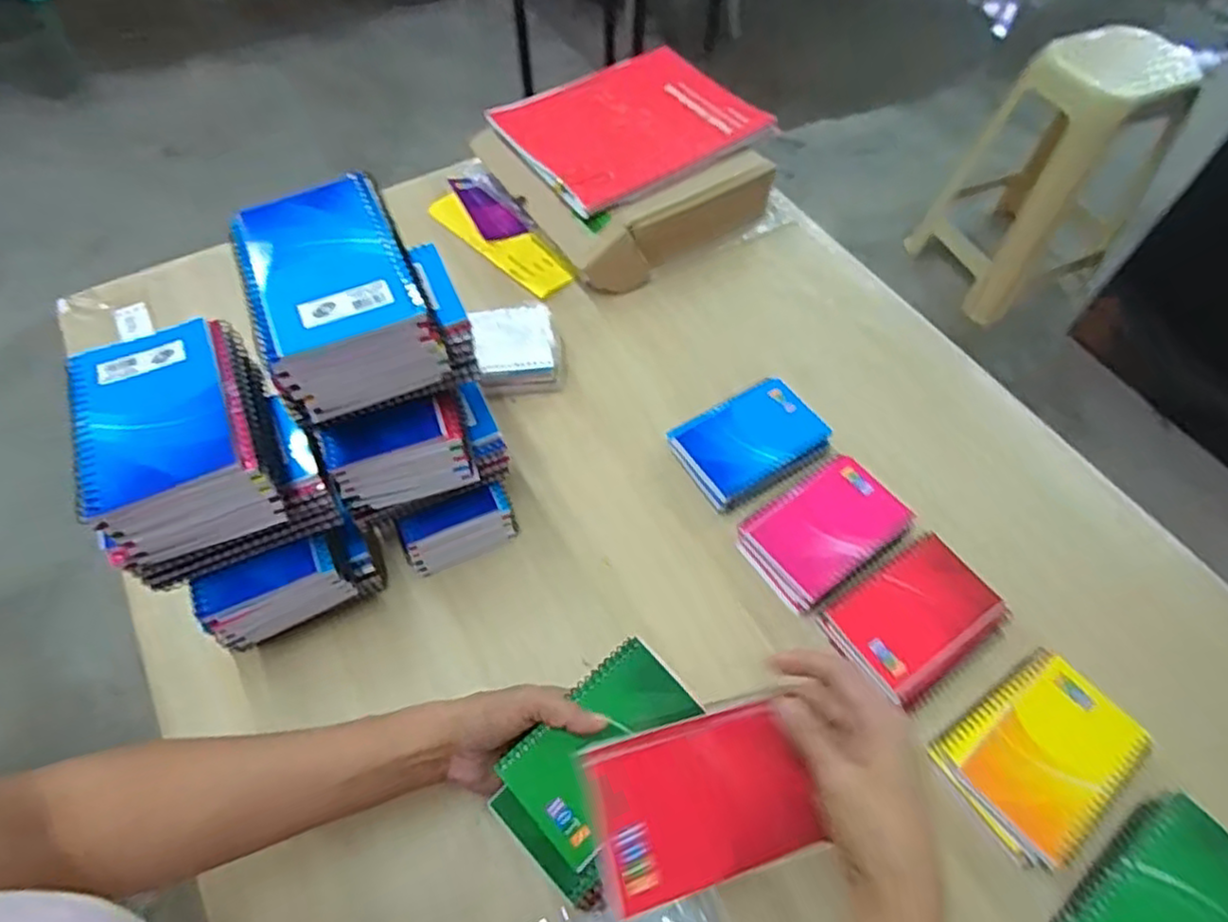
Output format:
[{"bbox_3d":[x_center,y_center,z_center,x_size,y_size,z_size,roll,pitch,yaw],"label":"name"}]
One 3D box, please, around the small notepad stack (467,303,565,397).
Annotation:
[{"bbox_3d":[-0.100,-0.114,0.696,0.094,0.042,0.086,-8,58,-6],"label":"small notepad stack"}]

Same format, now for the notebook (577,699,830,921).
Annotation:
[{"bbox_3d":[0.046,0.180,0.366,0.112,0.008,0.080,-12,71,-11],"label":"notebook"}]

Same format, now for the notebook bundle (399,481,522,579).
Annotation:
[{"bbox_3d":[-0.130,0.058,0.583,0.091,0.054,0.032,-19,60,-12],"label":"notebook bundle"}]

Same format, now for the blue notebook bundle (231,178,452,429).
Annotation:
[{"bbox_3d":[-0.169,-0.103,0.420,0.091,0.057,0.131,-22,61,-14],"label":"blue notebook bundle"}]

